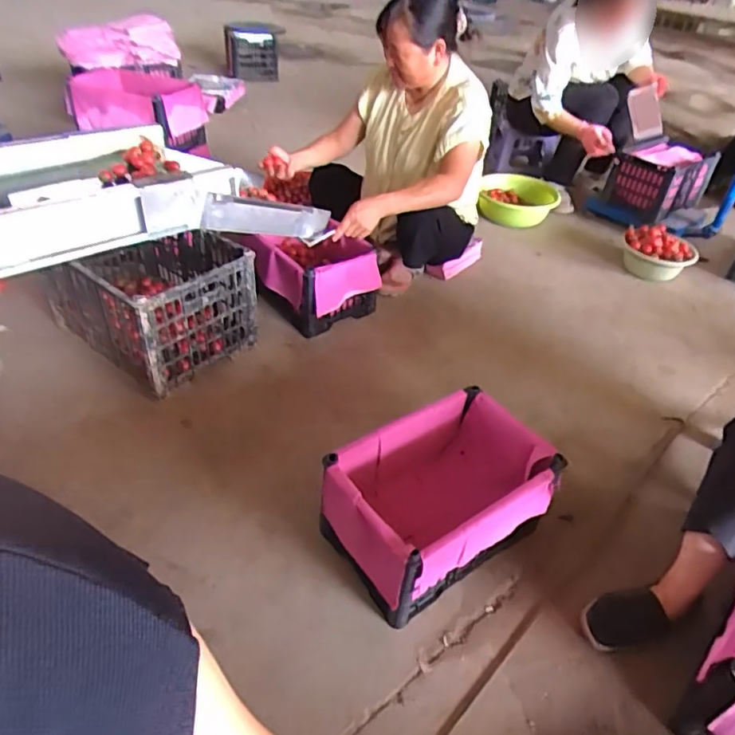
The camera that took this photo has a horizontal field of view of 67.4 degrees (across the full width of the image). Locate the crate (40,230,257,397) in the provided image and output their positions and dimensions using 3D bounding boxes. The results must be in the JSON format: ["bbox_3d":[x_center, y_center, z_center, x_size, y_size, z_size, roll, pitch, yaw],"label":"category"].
[{"bbox_3d":[-0.636,-0.270,1.601,0.658,0.305,0.447,32,49,26],"label":"crate"}]

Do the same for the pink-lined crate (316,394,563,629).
[{"bbox_3d":[0.131,0.256,1.104,0.430,0.251,0.311,-22,49,-26],"label":"pink-lined crate"}]

